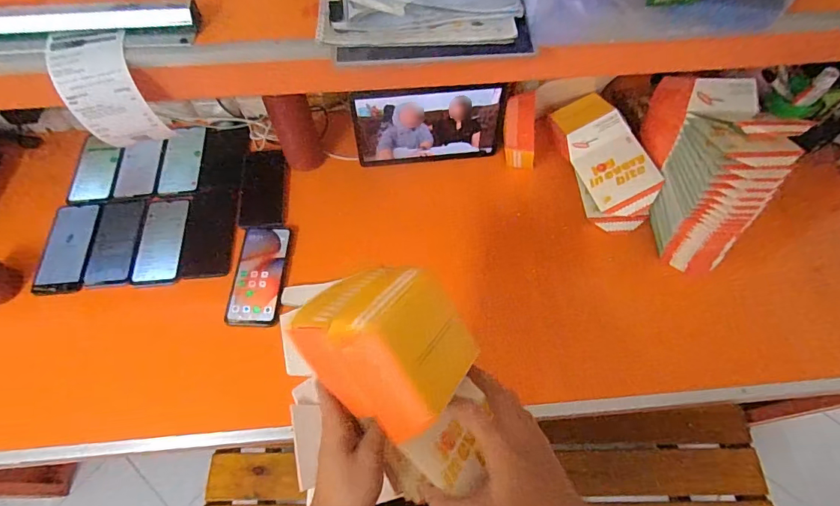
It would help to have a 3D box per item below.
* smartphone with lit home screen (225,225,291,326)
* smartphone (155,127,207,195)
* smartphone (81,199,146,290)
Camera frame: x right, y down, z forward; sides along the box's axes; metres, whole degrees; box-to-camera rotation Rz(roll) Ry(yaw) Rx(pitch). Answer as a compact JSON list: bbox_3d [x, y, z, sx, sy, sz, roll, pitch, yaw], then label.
[{"bbox_3d":[-0.257,0.035,0.729,0.080,0.015,0.168,1,62,1],"label":"smartphone with lit home screen"},{"bbox_3d":[-0.437,-0.168,0.833,0.067,0.006,0.134,-3,67,-6],"label":"smartphone"},{"bbox_3d":[-0.501,-0.018,0.747,0.077,0.015,0.157,-2,67,-4],"label":"smartphone"}]

